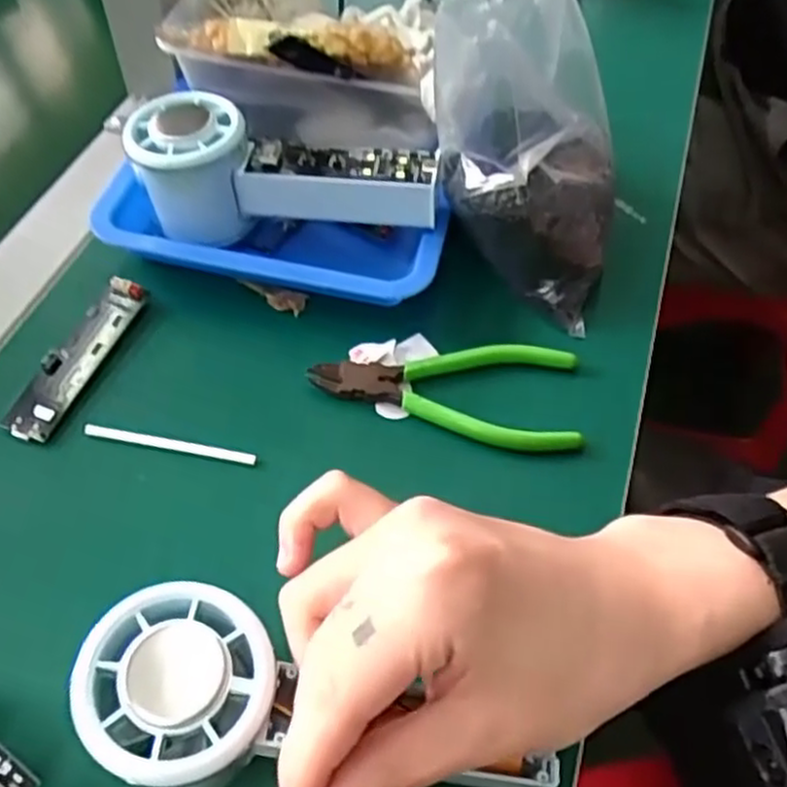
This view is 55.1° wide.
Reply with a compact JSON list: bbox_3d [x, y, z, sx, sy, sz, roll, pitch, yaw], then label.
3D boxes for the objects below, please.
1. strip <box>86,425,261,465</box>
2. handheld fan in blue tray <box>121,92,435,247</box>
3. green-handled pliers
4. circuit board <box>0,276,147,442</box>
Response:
[{"bbox_3d":[-0.099,0.022,0.334,0.076,0.004,0.006,8,55,4],"label":"strip"},{"bbox_3d":[-0.056,-0.097,0.381,0.151,0.066,0.057,13,56,7],"label":"handheld fan in blue tray"},{"bbox_3d":[0.024,-0.002,0.358,0.123,0.013,0.054,7,55,2],"label":"green-handled pliers"},{"bbox_3d":[-0.148,-0.019,0.355,0.023,0.009,0.092,17,56,10],"label":"circuit board"}]

